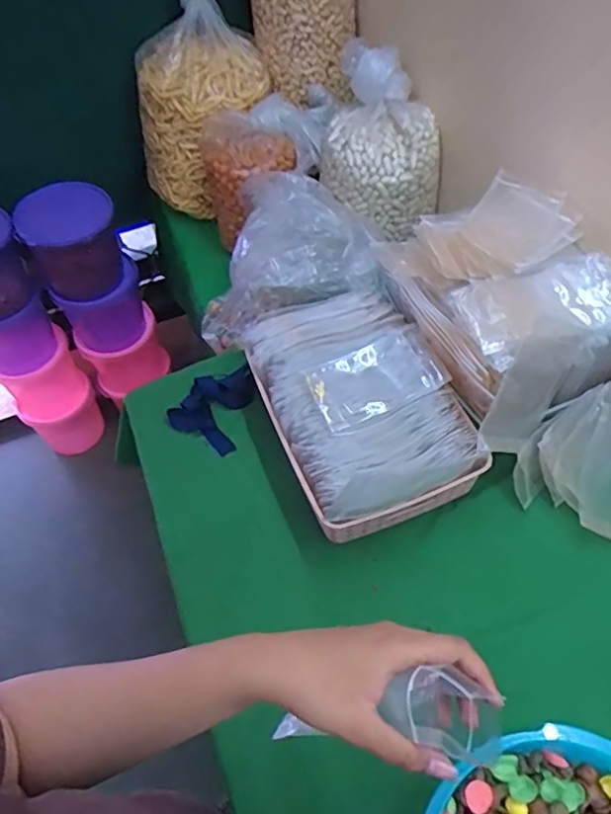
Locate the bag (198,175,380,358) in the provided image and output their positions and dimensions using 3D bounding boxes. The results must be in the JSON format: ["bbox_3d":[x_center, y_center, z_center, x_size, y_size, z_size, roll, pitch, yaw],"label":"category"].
[{"bbox_3d":[-0.022,-0.264,1.051,0.305,0.181,0.292,6,54,9],"label":"bag"}]

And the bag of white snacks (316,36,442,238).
[{"bbox_3d":[0.131,-0.481,1.084,0.207,0.236,0.230,-4,53,1],"label":"bag of white snacks"}]

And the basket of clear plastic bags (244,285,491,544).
[{"bbox_3d":[0.065,-0.001,0.812,0.222,0.112,0.331,-19,54,-9],"label":"basket of clear plastic bags"}]

